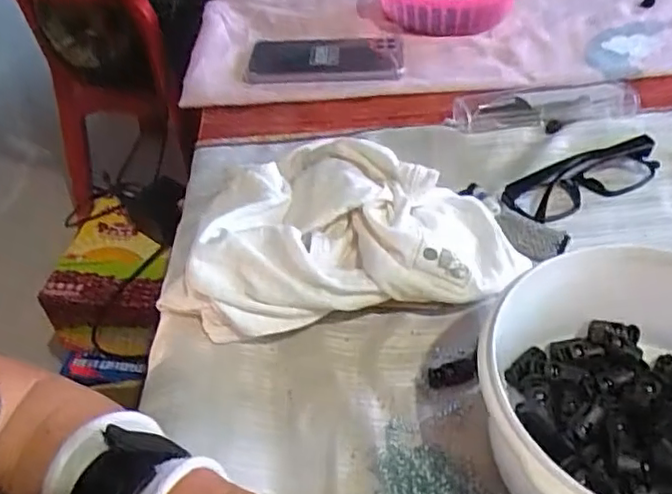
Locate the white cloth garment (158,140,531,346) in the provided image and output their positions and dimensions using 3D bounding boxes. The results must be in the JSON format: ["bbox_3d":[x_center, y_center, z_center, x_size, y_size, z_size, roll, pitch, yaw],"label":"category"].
[{"bbox_3d":[-0.002,-0.017,0.440,0.229,0.061,0.164,-9,43,-5],"label":"white cloth garment"}]

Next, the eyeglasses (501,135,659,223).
[{"bbox_3d":[0.194,-0.051,0.481,0.141,0.030,0.037,-22,46,-19],"label":"eyeglasses"}]

